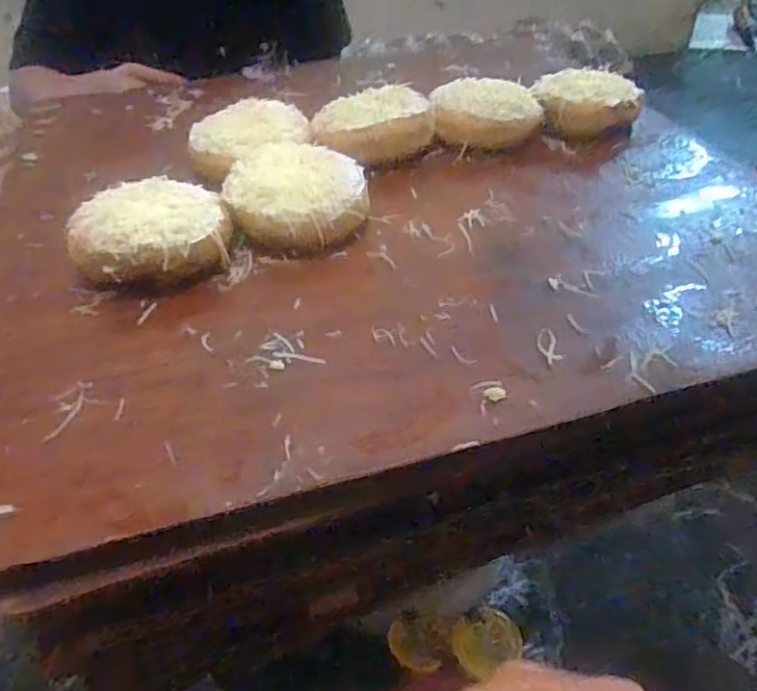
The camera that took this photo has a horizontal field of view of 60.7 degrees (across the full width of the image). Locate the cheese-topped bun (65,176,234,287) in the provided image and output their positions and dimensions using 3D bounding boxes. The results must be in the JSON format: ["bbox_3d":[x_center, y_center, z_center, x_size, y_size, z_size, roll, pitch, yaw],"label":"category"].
[{"bbox_3d":[-0.146,-0.073,0.420,0.099,0.043,0.096,-20,44,-20],"label":"cheese-topped bun"}]

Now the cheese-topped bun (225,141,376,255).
[{"bbox_3d":[-0.056,-0.103,0.455,0.095,0.039,0.098,-8,42,-7],"label":"cheese-topped bun"}]

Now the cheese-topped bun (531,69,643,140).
[{"bbox_3d":[0.183,-0.213,0.575,0.095,0.036,0.079,12,43,15],"label":"cheese-topped bun"}]

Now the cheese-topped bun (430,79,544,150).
[{"bbox_3d":[0.093,-0.199,0.558,0.096,0.040,0.077,8,42,10],"label":"cheese-topped bun"}]

